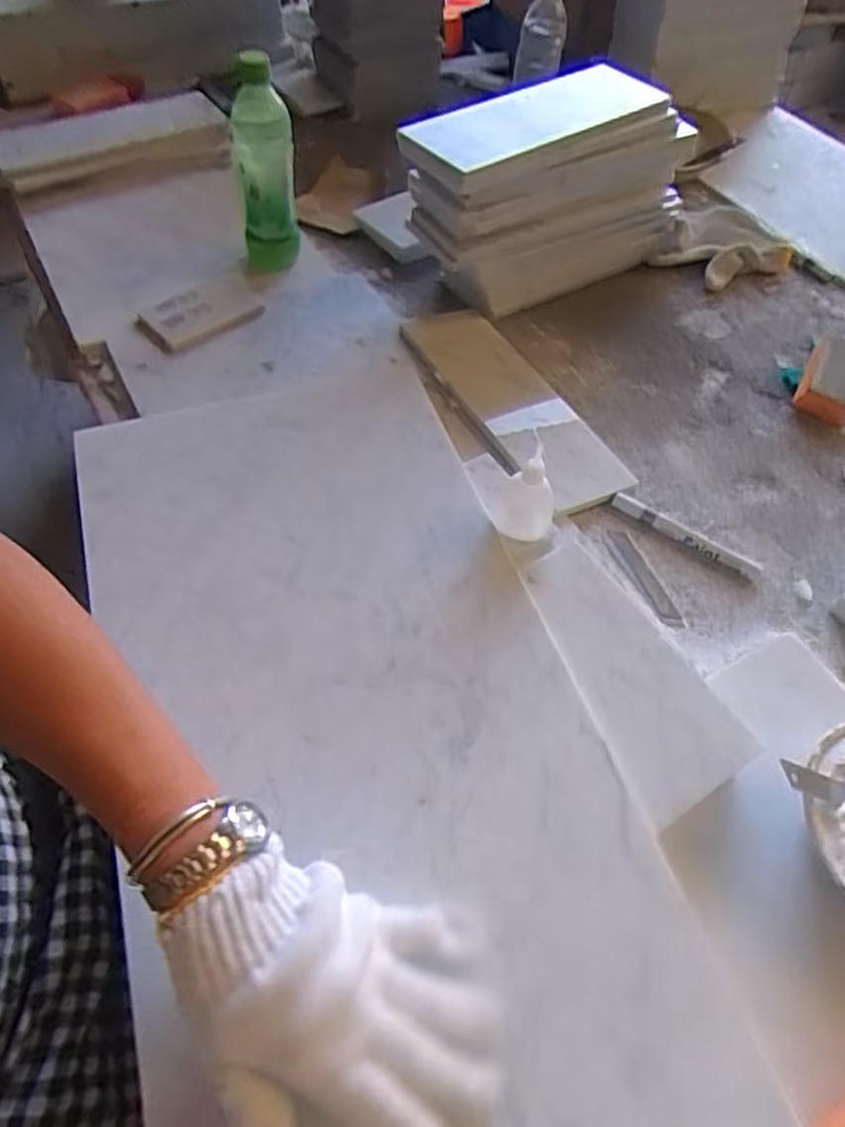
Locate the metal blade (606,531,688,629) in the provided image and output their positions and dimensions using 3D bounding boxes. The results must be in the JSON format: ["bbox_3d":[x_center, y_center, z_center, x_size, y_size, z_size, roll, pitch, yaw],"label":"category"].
[{"bbox_3d":[0.197,0.014,0.609,0.022,0.004,0.105,-17,60,-15],"label":"metal blade"}]

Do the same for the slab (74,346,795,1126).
[{"bbox_3d":[-0.053,0.091,0.457,0.310,0.028,0.613,-17,58,-15],"label":"slab"}]

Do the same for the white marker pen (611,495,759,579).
[{"bbox_3d":[0.239,-0.025,0.628,0.139,0.014,0.019,30,60,15],"label":"white marker pen"}]

